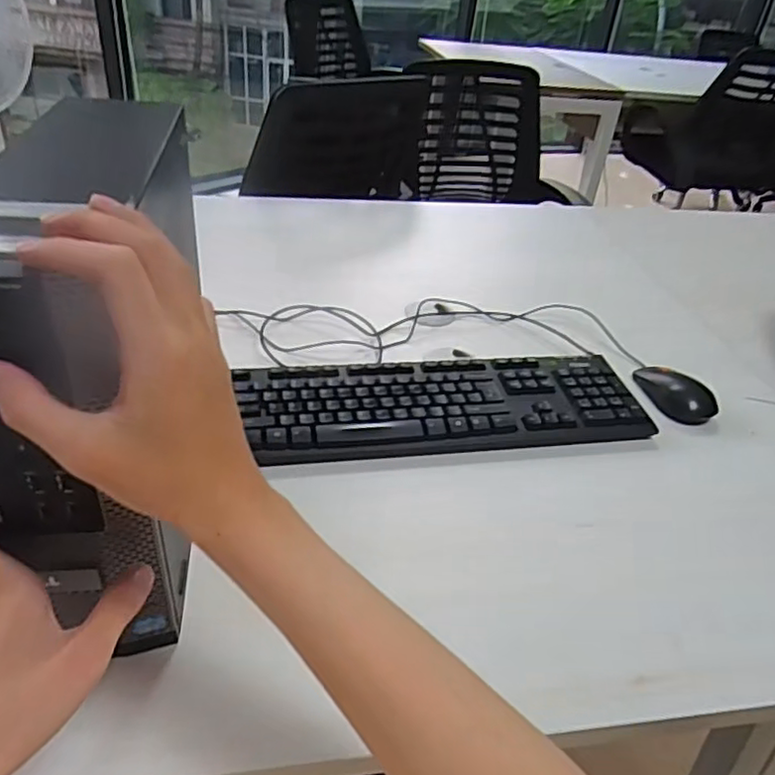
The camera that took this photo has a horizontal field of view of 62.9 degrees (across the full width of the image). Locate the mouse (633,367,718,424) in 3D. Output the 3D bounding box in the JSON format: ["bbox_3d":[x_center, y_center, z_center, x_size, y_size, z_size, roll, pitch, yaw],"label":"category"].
[{"bbox_3d":[0.338,0.008,0.747,0.057,0.031,0.098,-4,37,-15],"label":"mouse"}]

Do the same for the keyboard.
[{"bbox_3d":[0.067,0.016,0.672,0.416,0.022,0.135,-4,37,-14],"label":"keyboard"}]

